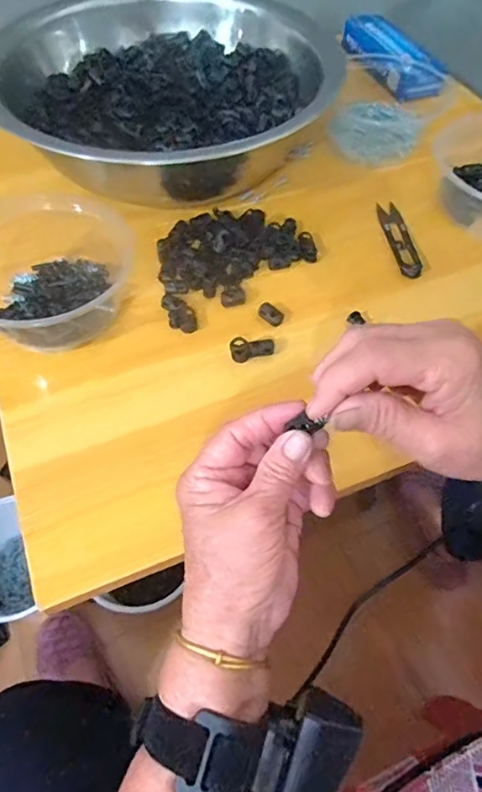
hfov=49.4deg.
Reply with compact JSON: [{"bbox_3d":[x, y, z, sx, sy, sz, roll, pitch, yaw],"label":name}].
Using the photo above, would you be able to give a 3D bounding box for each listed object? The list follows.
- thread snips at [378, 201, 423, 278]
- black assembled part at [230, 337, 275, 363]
[{"bbox_3d":[0.145,-0.146,0.479,0.022,0.012,0.102,-5,57,-6],"label":"thread snips"},{"bbox_3d":[0.009,-0.036,0.397,0.034,0.015,0.012,-9,57,-8],"label":"black assembled part"}]

